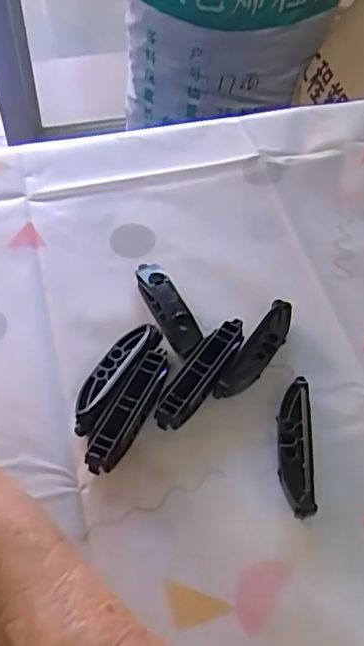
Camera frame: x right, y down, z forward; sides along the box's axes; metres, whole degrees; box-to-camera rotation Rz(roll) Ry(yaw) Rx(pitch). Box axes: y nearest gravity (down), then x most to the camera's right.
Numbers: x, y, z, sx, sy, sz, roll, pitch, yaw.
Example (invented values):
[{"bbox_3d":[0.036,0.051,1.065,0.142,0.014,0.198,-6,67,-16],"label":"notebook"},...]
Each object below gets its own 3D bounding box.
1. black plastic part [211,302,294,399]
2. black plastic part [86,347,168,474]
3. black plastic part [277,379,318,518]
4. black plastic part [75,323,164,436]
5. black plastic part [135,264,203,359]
[{"bbox_3d":[0.048,0.017,0.374,0.018,0.016,0.079,30,59,17],"label":"black plastic part"},{"bbox_3d":[-0.029,0.050,0.347,0.018,0.014,0.079,24,58,13],"label":"black plastic part"},{"bbox_3d":[0.063,0.068,0.341,0.018,0.014,0.078,4,55,0],"label":"black plastic part"},{"bbox_3d":[-0.041,0.031,0.359,0.024,0.013,0.077,26,58,15],"label":"black plastic part"},{"bbox_3d":[-0.010,-0.014,0.389,0.019,0.018,0.074,-20,59,-16],"label":"black plastic part"}]

